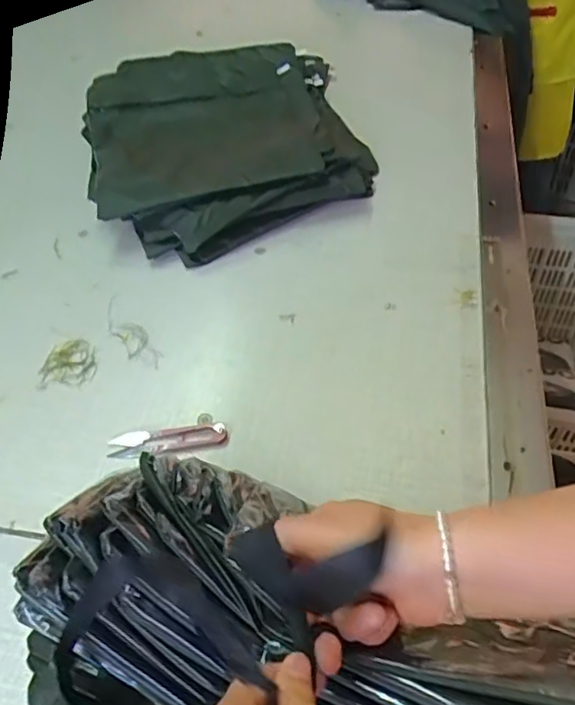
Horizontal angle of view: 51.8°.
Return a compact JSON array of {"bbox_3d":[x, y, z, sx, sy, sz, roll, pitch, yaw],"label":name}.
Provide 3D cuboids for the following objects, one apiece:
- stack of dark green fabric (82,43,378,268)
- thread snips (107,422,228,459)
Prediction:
[{"bbox_3d":[-0.081,-0.294,0.771,0.337,0.068,0.396,-12,53,-8],"label":"stack of dark green fabric"},{"bbox_3d":[-0.105,0.077,0.518,0.101,0.011,0.026,-6,52,-3],"label":"thread snips"}]

